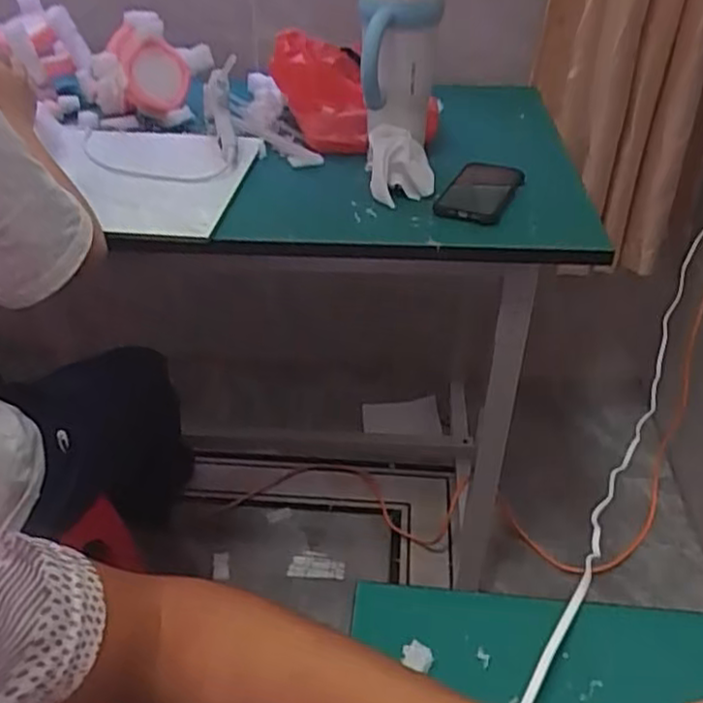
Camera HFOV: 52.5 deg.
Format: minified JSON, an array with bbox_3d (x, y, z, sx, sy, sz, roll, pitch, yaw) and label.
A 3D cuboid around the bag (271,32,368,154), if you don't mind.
[{"bbox_3d":[-0.044,-0.353,1.000,0.200,0.149,0.077,31,47,34],"label":"bag"}]

